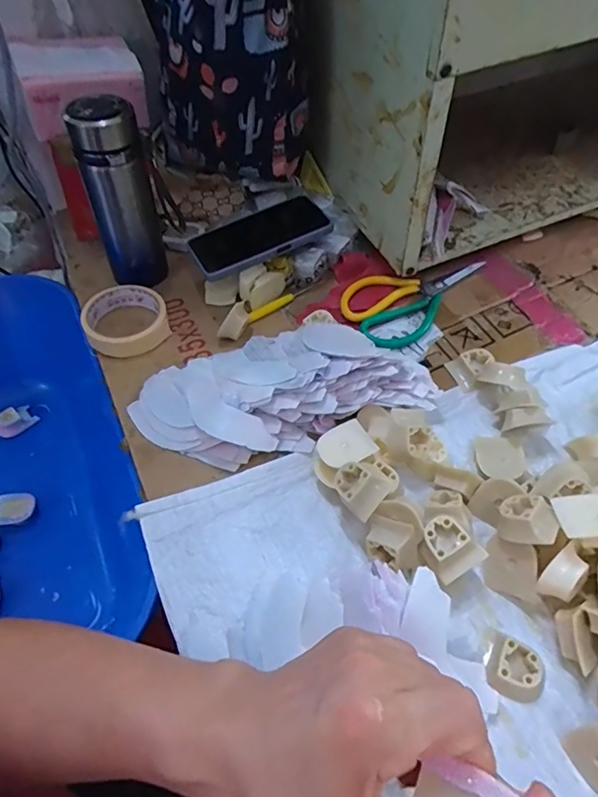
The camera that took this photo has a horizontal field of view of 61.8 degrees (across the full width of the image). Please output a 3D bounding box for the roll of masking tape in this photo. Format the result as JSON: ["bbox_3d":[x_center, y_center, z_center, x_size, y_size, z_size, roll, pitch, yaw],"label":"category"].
[{"bbox_3d":[-0.200,-0.092,0.576,0.090,0.031,0.085,0,55,0],"label":"roll of masking tape"}]

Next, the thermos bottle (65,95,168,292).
[{"bbox_3d":[-0.202,-0.223,0.575,0.074,0.217,0.073,-20,57,-13],"label":"thermos bottle"}]

